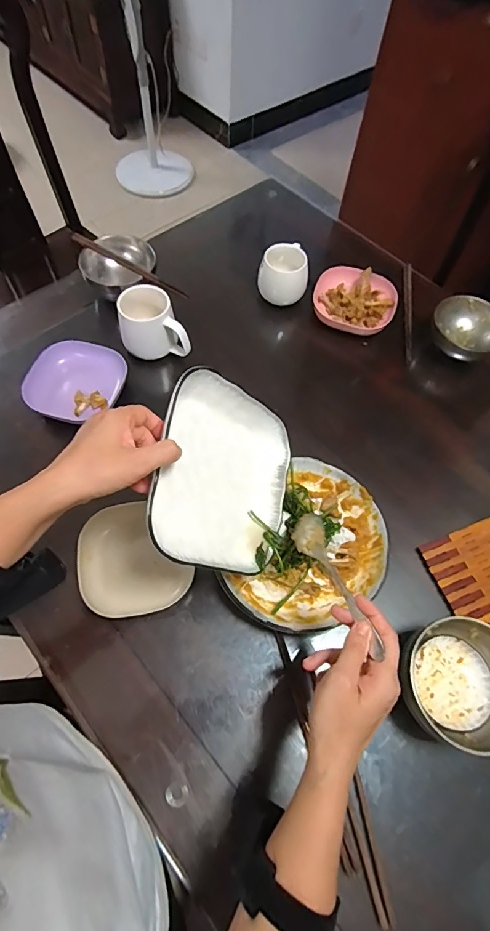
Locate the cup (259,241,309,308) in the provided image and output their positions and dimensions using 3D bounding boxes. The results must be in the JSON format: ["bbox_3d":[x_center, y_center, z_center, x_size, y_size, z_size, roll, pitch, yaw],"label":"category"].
[{"bbox_3d":[0.069,-0.349,0.788,0.087,0.069,0.085,1,63,-2],"label":"cup"}]

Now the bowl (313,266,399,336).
[{"bbox_3d":[0.203,-0.304,0.802,0.149,0.035,0.128,29,65,12],"label":"bowl"}]

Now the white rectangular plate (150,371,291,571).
[{"bbox_3d":[-0.022,0.013,0.487,0.186,0.041,0.195,20,73,-42],"label":"white rectangular plate"}]

